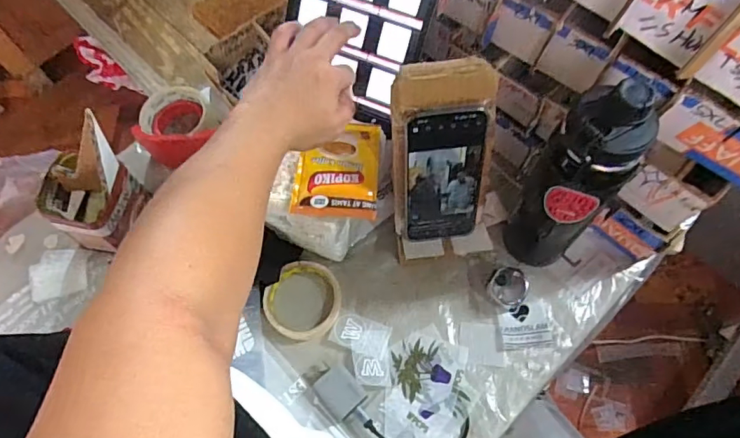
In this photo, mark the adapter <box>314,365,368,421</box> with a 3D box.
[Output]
[{"bbox_3d":[-0.032,0.191,0.553,0.038,0.017,0.049,-40,71,-16],"label":"adapter"}]

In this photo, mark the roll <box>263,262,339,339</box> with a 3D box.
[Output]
[{"bbox_3d":[-0.080,0.098,0.601,0.088,0.014,0.091,0,65,1],"label":"roll"}]

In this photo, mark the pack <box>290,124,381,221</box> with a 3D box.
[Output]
[{"bbox_3d":[-0.034,-0.053,0.544,0.086,0.021,0.106,5,65,3],"label":"pack"}]

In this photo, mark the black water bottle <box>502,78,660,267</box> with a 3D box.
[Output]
[{"bbox_3d":[0.199,-0.027,0.504,0.078,0.270,0.064,33,70,15],"label":"black water bottle"}]

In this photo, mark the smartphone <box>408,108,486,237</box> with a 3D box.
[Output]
[{"bbox_3d":[0.080,-0.038,0.532,0.081,0.173,0.009,-7,46,0],"label":"smartphone"}]

